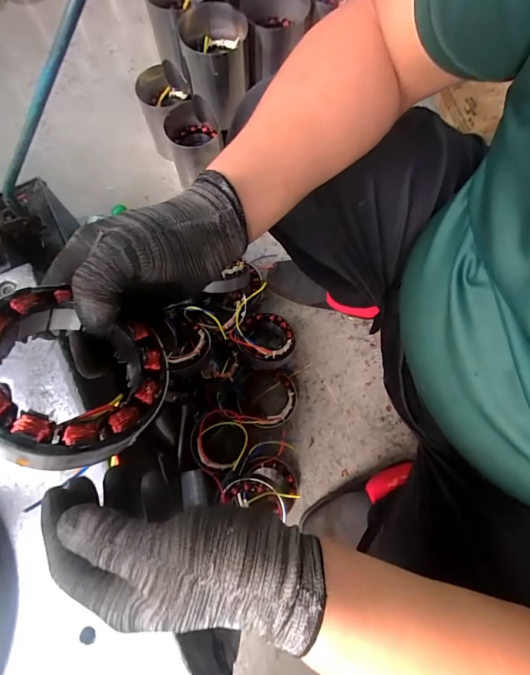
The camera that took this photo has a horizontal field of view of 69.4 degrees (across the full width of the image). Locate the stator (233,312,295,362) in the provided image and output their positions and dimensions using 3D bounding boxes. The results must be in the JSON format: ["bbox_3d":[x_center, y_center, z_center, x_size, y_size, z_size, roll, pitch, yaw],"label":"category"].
[{"bbox_3d":[-0.002,0.001,0.757,0.119,0.047,0.119,22,46,4],"label":"stator"}]

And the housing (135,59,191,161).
[{"bbox_3d":[-0.225,-0.525,0.905,0.110,0.153,0.138,-16,75,-4],"label":"housing"}]

